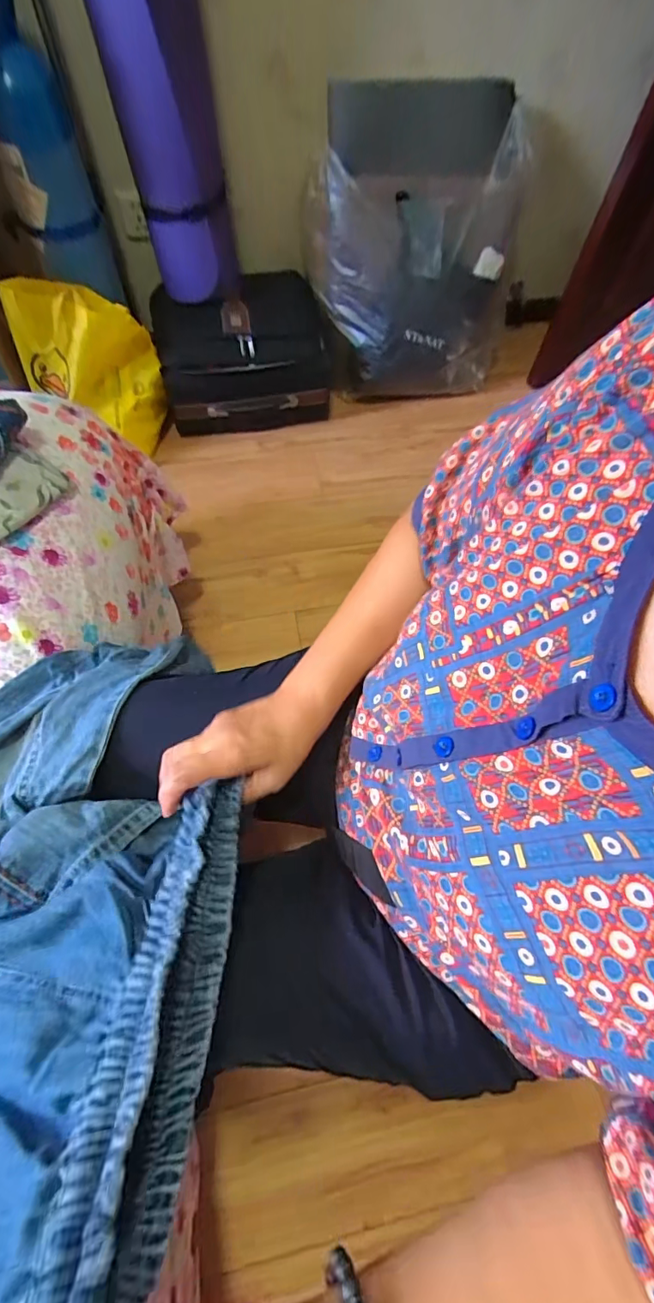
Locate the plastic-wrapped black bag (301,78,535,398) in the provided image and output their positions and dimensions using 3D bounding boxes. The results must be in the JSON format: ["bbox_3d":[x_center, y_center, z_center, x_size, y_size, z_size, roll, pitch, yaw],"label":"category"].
[{"bbox_3d":[0.239,-1.039,1.277,0.547,0.538,0.384,-10,63,-6],"label":"plastic-wrapped black bag"}]

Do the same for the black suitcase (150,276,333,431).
[{"bbox_3d":[-0.231,-0.814,1.353,0.454,0.282,0.291,-13,63,-7],"label":"black suitcase"}]

